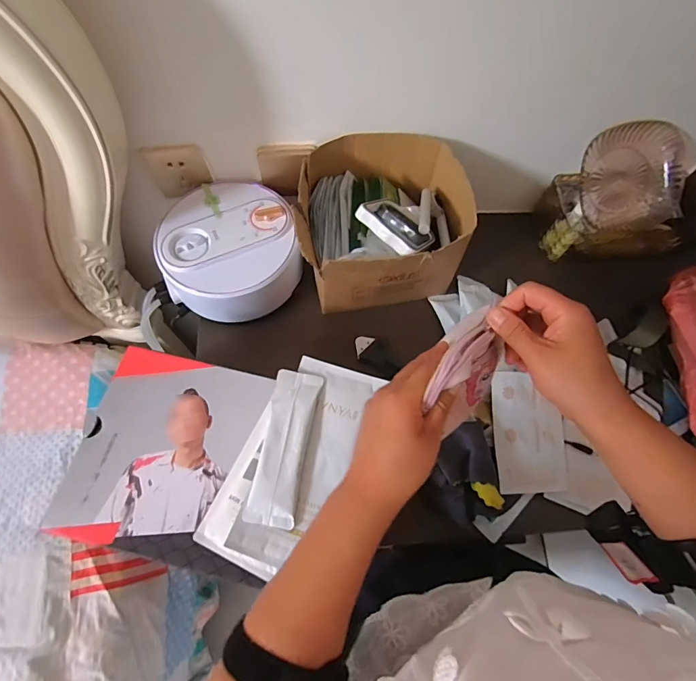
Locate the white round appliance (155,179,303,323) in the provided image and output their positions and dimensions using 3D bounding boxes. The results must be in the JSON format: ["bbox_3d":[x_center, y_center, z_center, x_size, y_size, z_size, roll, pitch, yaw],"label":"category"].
[{"bbox_3d":[-0.171,-0.132,0.589,0.191,0.071,0.191,1,67,-2],"label":"white round appliance"}]

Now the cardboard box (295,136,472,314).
[{"bbox_3d":[0.046,-0.168,0.586,0.225,0.143,0.214,-2,67,-3],"label":"cardboard box"}]

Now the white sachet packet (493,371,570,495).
[{"bbox_3d":[0.241,0.120,0.532,0.100,0.005,0.153,2,79,-12],"label":"white sachet packet"}]

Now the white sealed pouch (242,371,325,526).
[{"bbox_3d":[-0.067,0.112,0.432,0.051,0.020,0.159,10,67,2],"label":"white sealed pouch"}]

